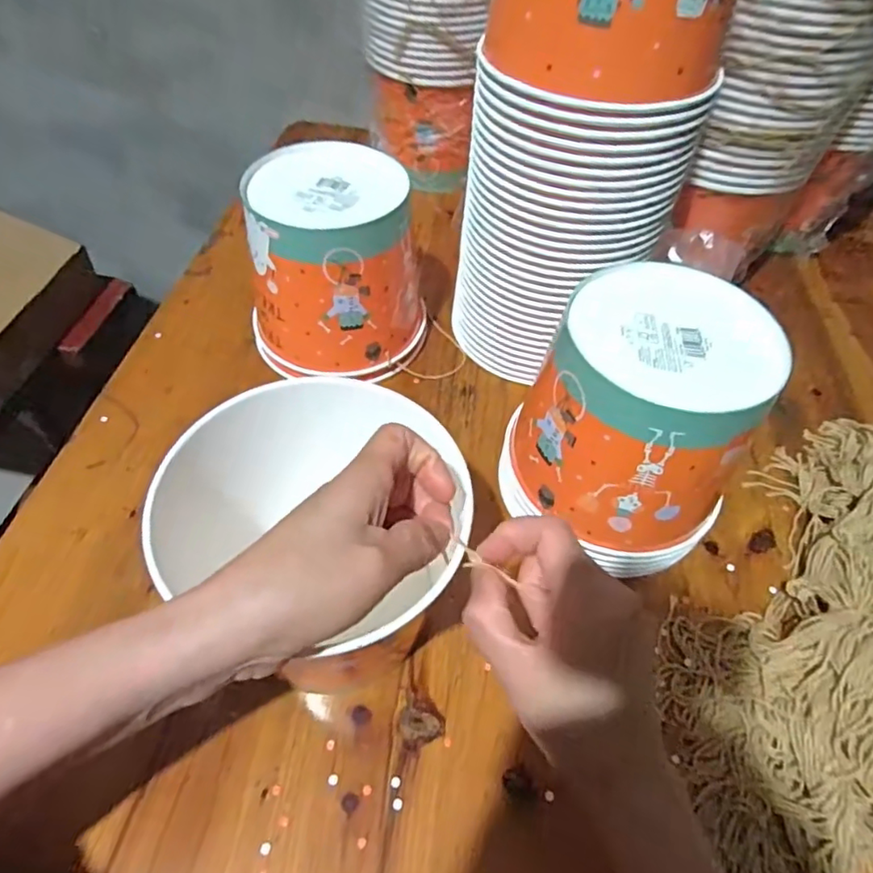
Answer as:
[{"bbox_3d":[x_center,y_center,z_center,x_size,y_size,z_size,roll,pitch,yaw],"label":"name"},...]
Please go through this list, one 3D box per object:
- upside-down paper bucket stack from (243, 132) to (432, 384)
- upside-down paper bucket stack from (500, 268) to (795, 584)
[{"bbox_3d":[-0.088,-0.144,0.510,0.145,0.158,0.140,-5,51,-6],"label":"upside-down paper bucket stack"},{"bbox_3d":[0.138,-0.005,0.406,0.146,0.166,0.142,31,56,22],"label":"upside-down paper bucket stack"}]

